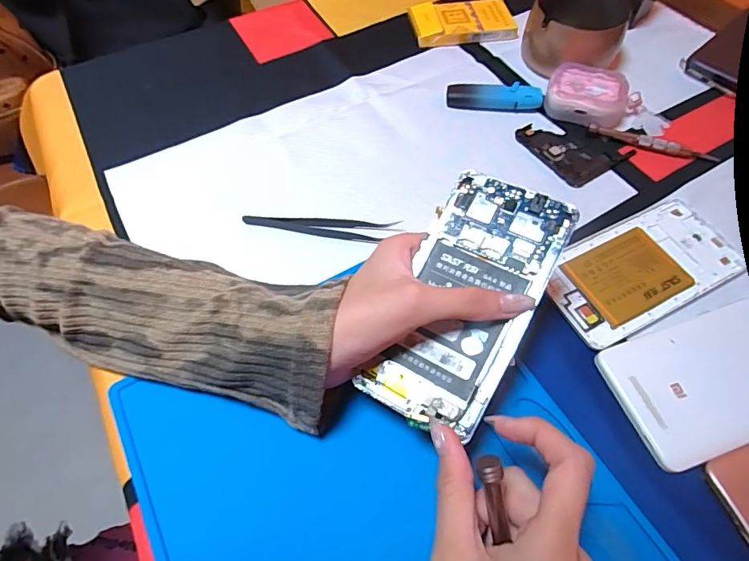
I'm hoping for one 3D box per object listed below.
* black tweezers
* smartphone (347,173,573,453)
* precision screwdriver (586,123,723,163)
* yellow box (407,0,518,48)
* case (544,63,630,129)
[{"bbox_3d":[-0.041,-0.038,0.338,0.111,0.007,0.017,1,58,2],"label":"black tweezers"},{"bbox_3d":[0.050,0.010,0.248,0.069,0.006,0.140,24,82,20],"label":"smartphone"},{"bbox_3d":[0.233,-0.116,0.382,0.102,0.009,0.011,19,61,12],"label":"precision screwdriver"},{"bbox_3d":[0.089,-0.266,0.470,0.102,0.020,0.056,-10,59,-5],"label":"yellow box"},{"bbox_3d":[0.185,-0.162,0.398,0.064,0.028,0.050,25,62,15],"label":"case"}]

